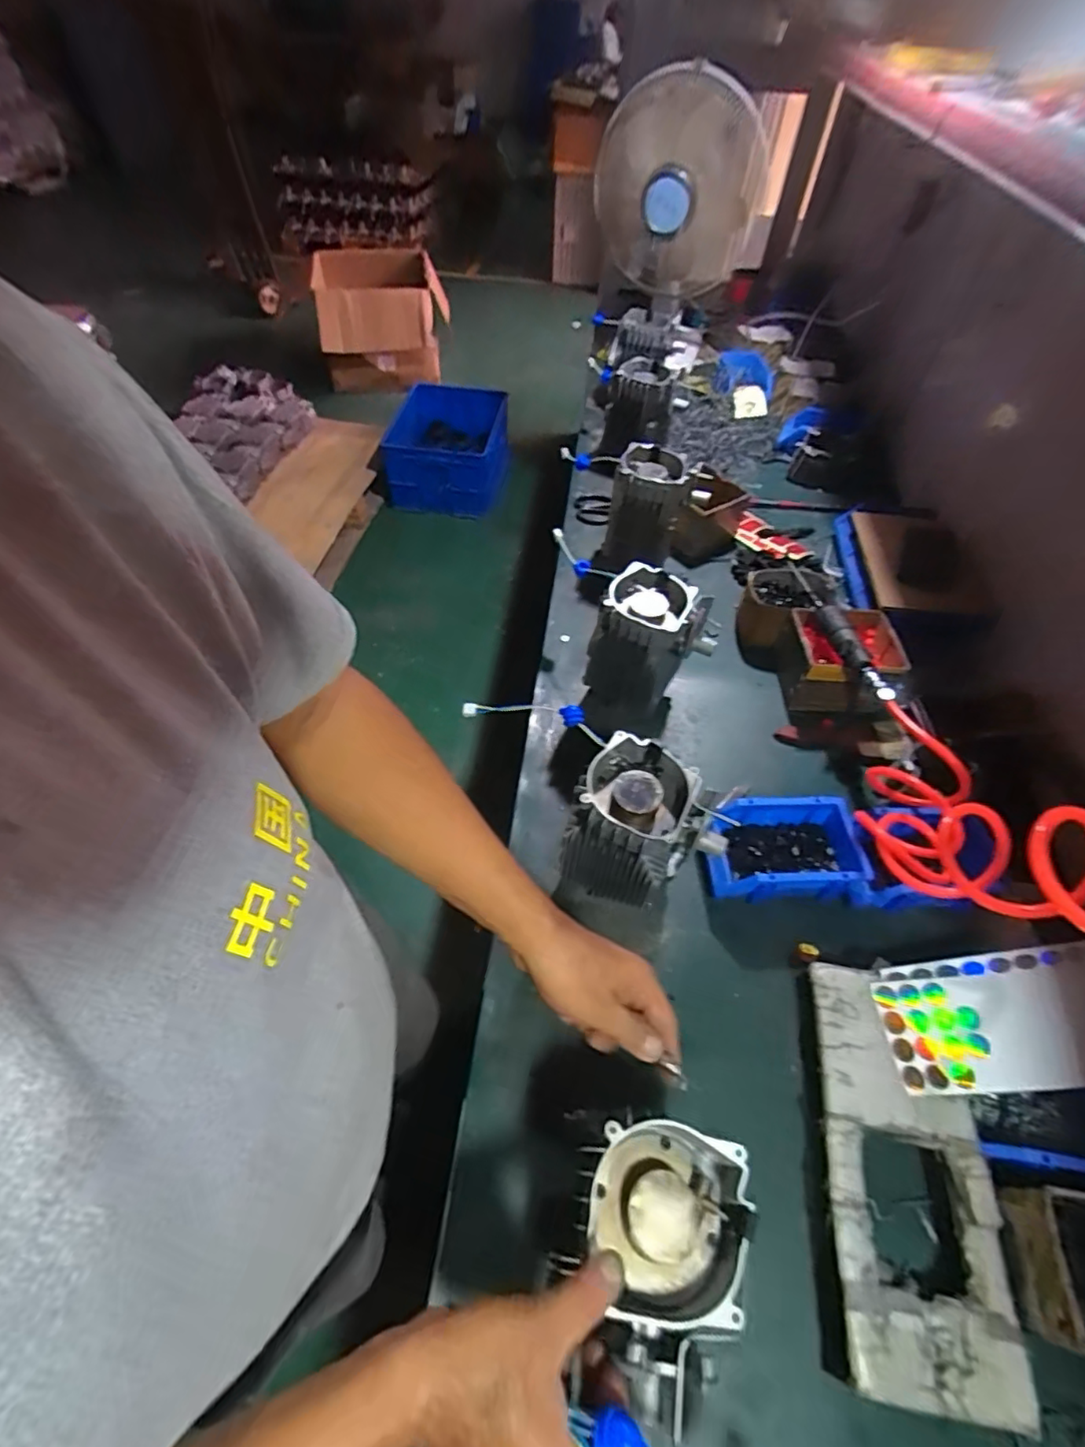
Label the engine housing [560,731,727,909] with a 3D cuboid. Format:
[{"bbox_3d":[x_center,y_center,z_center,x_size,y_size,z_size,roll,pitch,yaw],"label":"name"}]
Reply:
[{"bbox_3d":[0.117,0.138,0.701,0.157,0.211,0.114,27,56,17],"label":"engine housing"}]

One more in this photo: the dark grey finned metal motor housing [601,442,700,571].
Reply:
[{"bbox_3d":[0.190,-0.381,1.090,0.137,0.206,0.120,24,56,15],"label":"dark grey finned metal motor housing"}]

